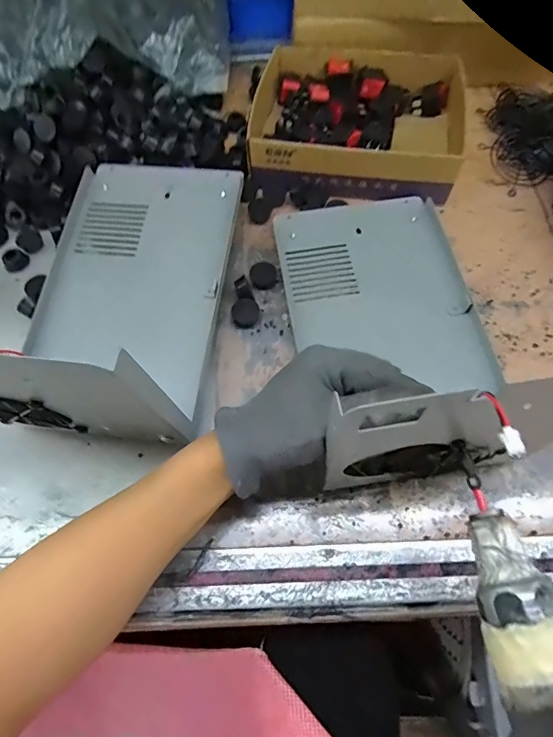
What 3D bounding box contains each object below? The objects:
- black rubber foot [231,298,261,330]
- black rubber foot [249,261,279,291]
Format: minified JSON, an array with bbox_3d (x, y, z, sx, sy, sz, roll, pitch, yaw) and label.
[{"bbox_3d":[-0.028,-0.050,0.413,0.026,0.006,0.026,0,95,5],"label":"black rubber foot"},{"bbox_3d":[-0.013,-0.088,0.433,0.024,0.011,0.031,-33,67,-13],"label":"black rubber foot"}]

